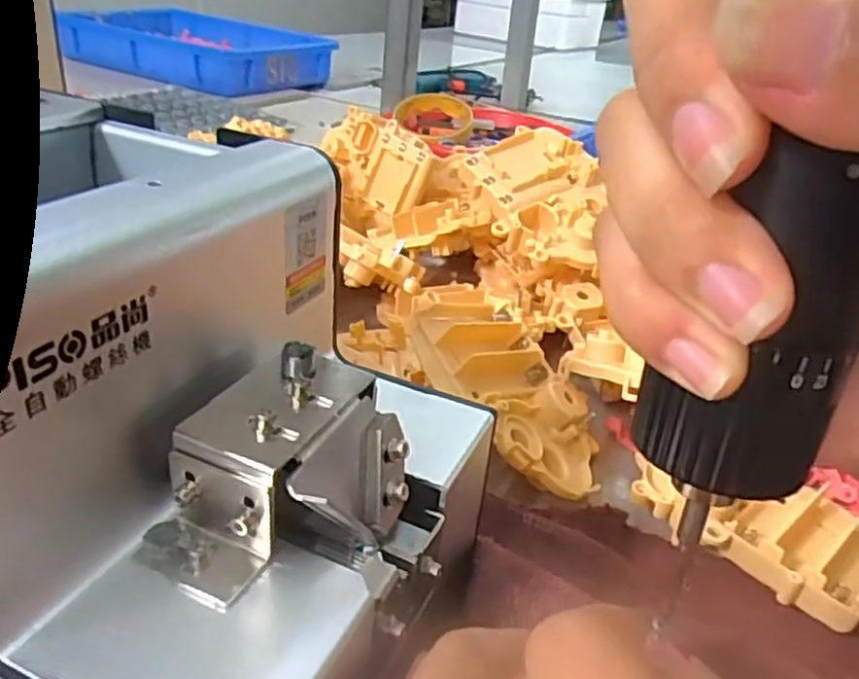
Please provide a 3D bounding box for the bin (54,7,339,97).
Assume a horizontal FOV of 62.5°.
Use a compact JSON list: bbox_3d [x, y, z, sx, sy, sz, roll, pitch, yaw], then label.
[{"bbox_3d":[-0.365,-0.466,1.128,0.391,0.061,0.289,20,31,23],"label":"bin"}]

